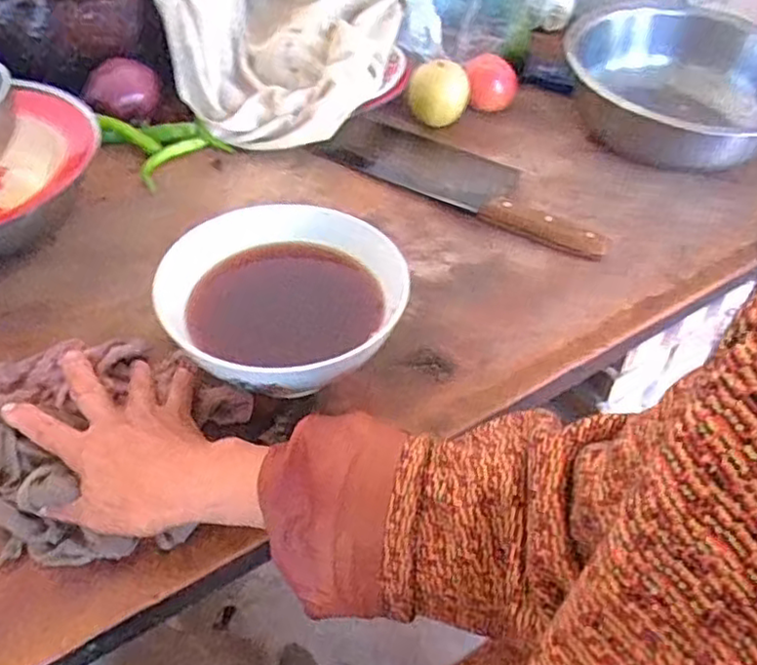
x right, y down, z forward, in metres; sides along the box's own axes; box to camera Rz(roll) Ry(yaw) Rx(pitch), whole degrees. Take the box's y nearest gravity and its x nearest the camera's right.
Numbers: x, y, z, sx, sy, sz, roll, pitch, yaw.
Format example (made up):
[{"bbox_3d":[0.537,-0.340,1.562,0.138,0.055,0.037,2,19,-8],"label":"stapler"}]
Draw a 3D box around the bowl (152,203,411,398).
[{"bbox_3d":[-0.069,-0.012,0.509,0.169,0.093,0.165,3,52,-5],"label":"bowl"}]

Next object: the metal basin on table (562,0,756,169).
[{"bbox_3d":[0.329,-0.259,0.751,0.255,0.093,0.235,3,51,-4],"label":"metal basin on table"}]

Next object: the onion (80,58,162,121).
[{"bbox_3d":[-0.268,-0.252,0.714,0.072,0.044,0.068,3,51,-4],"label":"onion"}]

